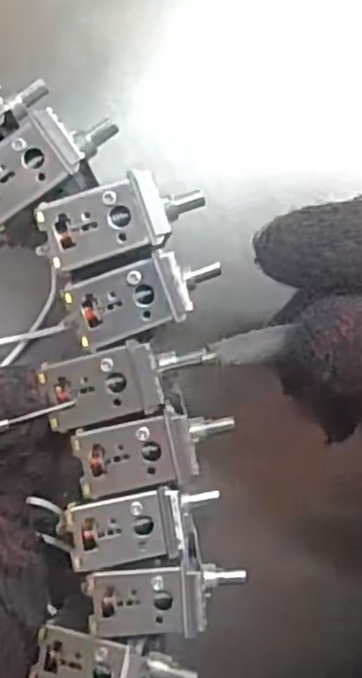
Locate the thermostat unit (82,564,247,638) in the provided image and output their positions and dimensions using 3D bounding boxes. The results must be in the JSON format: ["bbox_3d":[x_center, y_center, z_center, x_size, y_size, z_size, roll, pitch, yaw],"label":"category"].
[{"bbox_3d":[-0.004,0.086,0.241,0.053,0.017,0.022,-3,94,-12],"label":"thermostat unit"}]

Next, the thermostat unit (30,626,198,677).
[{"bbox_3d":[-0.021,0.111,0.240,0.050,0.018,0.022,10,94,0],"label":"thermostat unit"}]

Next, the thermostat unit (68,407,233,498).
[{"bbox_3d":[-0.008,0.036,0.240,0.050,0.017,0.023,-11,94,2],"label":"thermostat unit"}]

